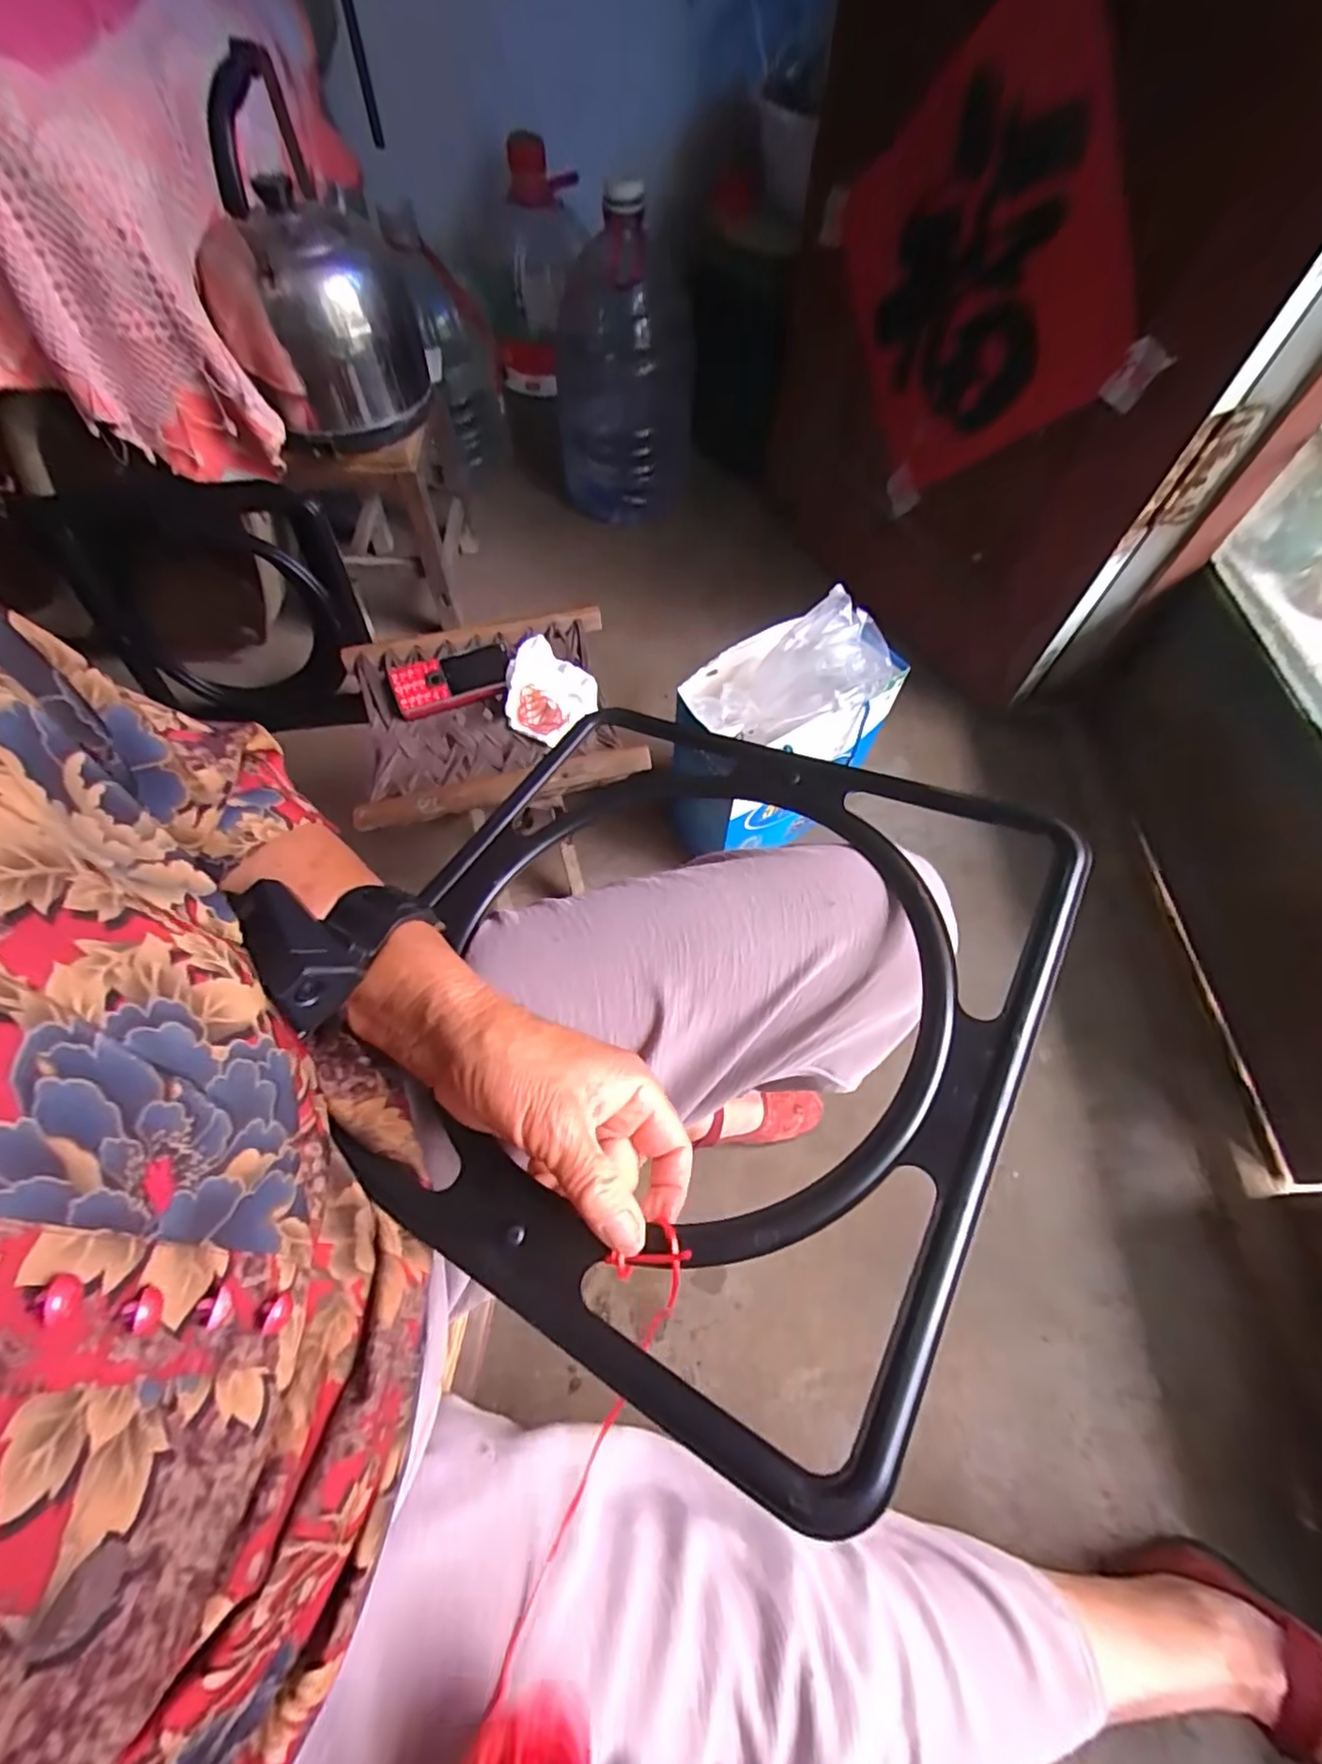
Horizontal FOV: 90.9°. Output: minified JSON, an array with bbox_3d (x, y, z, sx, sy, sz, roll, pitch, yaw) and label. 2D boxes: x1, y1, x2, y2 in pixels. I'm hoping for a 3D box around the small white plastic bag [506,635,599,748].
[{"bbox_3d":[-0.118,-0.195,0.679,0.090,0.043,0.103,23,64,11],"label":"small white plastic bag"}]

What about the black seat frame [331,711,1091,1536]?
[{"bbox_3d":[0.006,0.047,0.343,0.329,0.030,0.326,21,62,25],"label":"black seat frame"}]

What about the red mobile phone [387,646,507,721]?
[{"bbox_3d":[-0.220,-0.211,0.680,0.118,0.022,0.058,-18,64,-11],"label":"red mobile phone"}]

